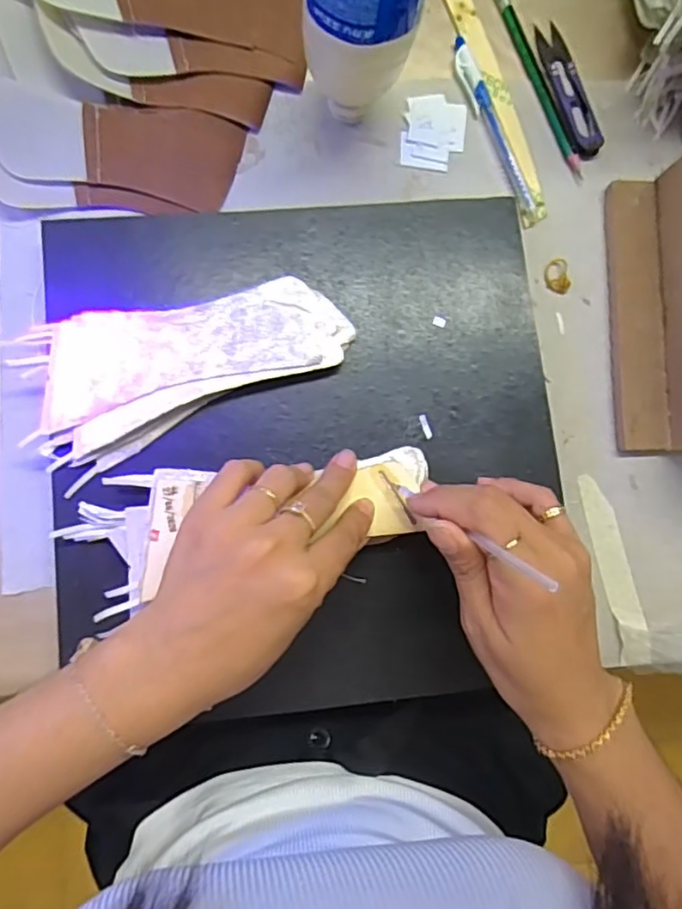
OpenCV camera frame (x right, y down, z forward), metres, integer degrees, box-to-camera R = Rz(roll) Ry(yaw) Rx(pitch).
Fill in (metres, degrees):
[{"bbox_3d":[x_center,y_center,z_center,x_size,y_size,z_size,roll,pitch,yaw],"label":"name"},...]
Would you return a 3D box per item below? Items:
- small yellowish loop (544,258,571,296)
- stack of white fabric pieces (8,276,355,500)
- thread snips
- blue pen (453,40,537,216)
[{"bbox_3d":[0.148,-0.121,0.411,0.018,0.006,0.022,10,84,-3],"label":"small yellowish loop"},{"bbox_3d":[-0.096,-0.061,0.359,0.189,0.019,0.089,-27,87,-6],"label":"stack of white fabric pieces"},{"bbox_3d":[0.158,-0.257,0.421,0.026,0.008,0.101,-17,86,-5],"label":"thread snips"},{"bbox_3d":[0.104,-0.225,0.413,0.014,0.006,0.127,-23,87,-6],"label":"blue pen"}]

